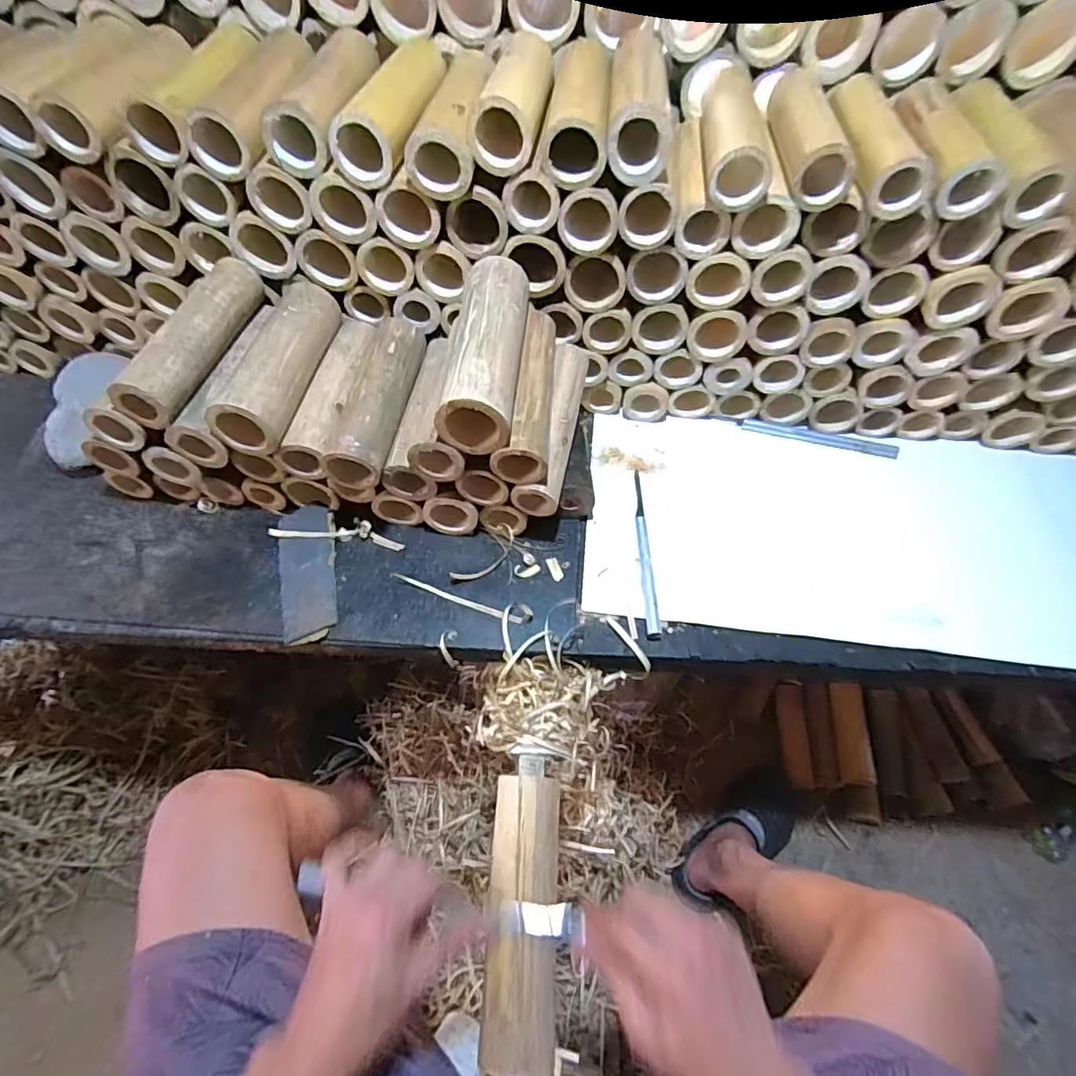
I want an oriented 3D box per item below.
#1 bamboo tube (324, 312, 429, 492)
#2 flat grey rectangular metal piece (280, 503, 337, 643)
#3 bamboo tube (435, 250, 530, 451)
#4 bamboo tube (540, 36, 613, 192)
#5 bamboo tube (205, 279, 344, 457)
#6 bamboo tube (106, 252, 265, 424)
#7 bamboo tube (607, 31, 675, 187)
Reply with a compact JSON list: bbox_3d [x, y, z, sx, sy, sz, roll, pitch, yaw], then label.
[{"bbox_3d":[-0.147,-0.134,0.488,0.049,0.041,0.179,9,61,1],"label":"bamboo tube"},{"bbox_3d":[-0.217,0.030,0.500,0.051,0.005,0.146,-14,57,-9],"label":"flat grey rectangular metal piece"},{"bbox_3d":[-0.041,-0.164,0.446,0.054,0.053,0.182,7,61,-1],"label":"bamboo tube"},{"bbox_3d":[0.036,-0.379,0.453,0.050,0.049,0.180,6,61,-1],"label":"bamboo tube"},{"bbox_3d":[-0.236,-0.166,0.482,0.052,0.057,0.182,6,61,-1],"label":"bamboo tube"},{"bbox_3d":[-0.304,-0.181,0.463,0.038,0.044,0.178,11,61,2],"label":"bamboo tube"},{"bbox_3d":[0.084,-0.374,0.444,0.049,0.050,0.168,6,61,-1],"label":"bamboo tube"}]

